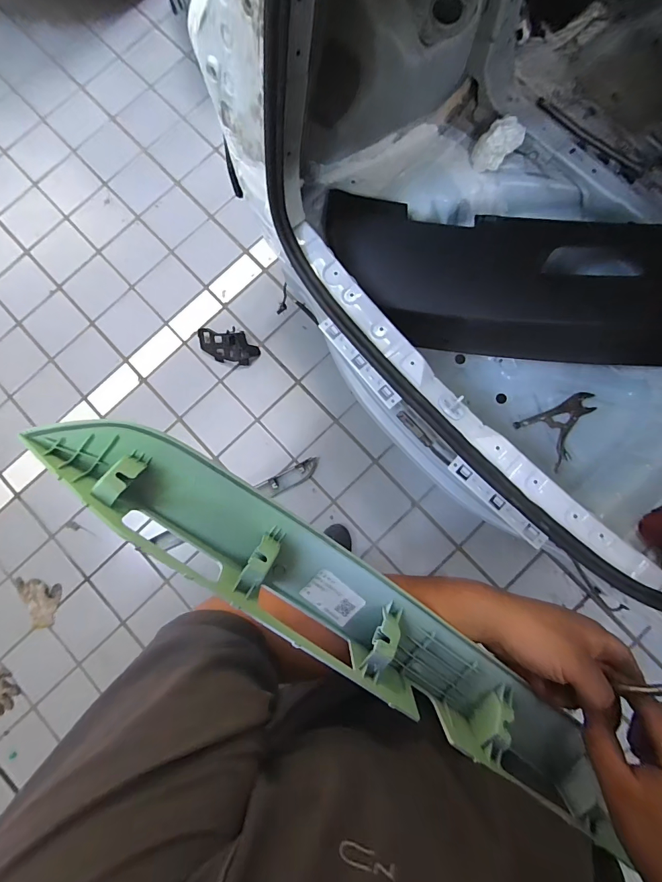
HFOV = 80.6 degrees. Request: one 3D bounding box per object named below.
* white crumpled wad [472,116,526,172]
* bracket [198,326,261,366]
[{"bbox_3d":[0.407,-0.731,0.965,0.123,0.071,0.077,-28,83,-1],"label":"white crumpled wad"},{"bbox_3d":[-0.390,-0.365,1.454,0.244,0.081,0.131,11,84,4],"label":"bracket"}]

